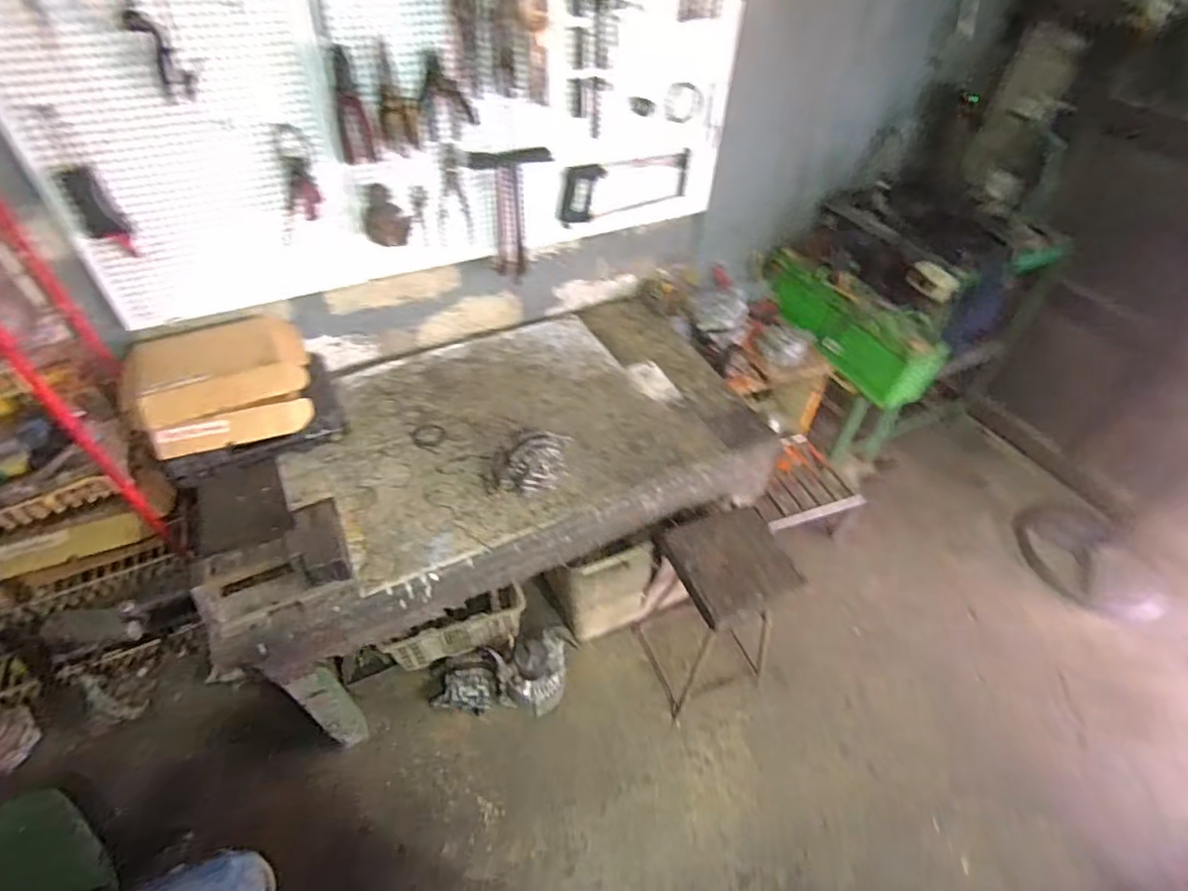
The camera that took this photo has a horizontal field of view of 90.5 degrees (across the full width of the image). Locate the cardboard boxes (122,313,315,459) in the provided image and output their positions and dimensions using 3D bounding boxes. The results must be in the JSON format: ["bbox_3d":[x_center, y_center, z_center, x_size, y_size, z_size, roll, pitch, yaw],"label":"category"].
[{"bbox_3d":[-0.823,-0.160,1.302,0.339,0.196,0.282,-24,52,-24],"label":"cardboard boxes"}]

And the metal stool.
[{"bbox_3d":[0.298,0.422,1.499,0.254,0.505,0.271,-14,48,-16],"label":"metal stool"}]

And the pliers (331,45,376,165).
[{"bbox_3d":[-0.493,-0.679,1.188,0.062,0.200,0.008,-18,50,-20],"label":"pliers"}]

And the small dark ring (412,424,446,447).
[{"bbox_3d":[-0.404,-0.026,1.441,0.080,0.004,0.076,-1,46,-4],"label":"small dark ring"}]

